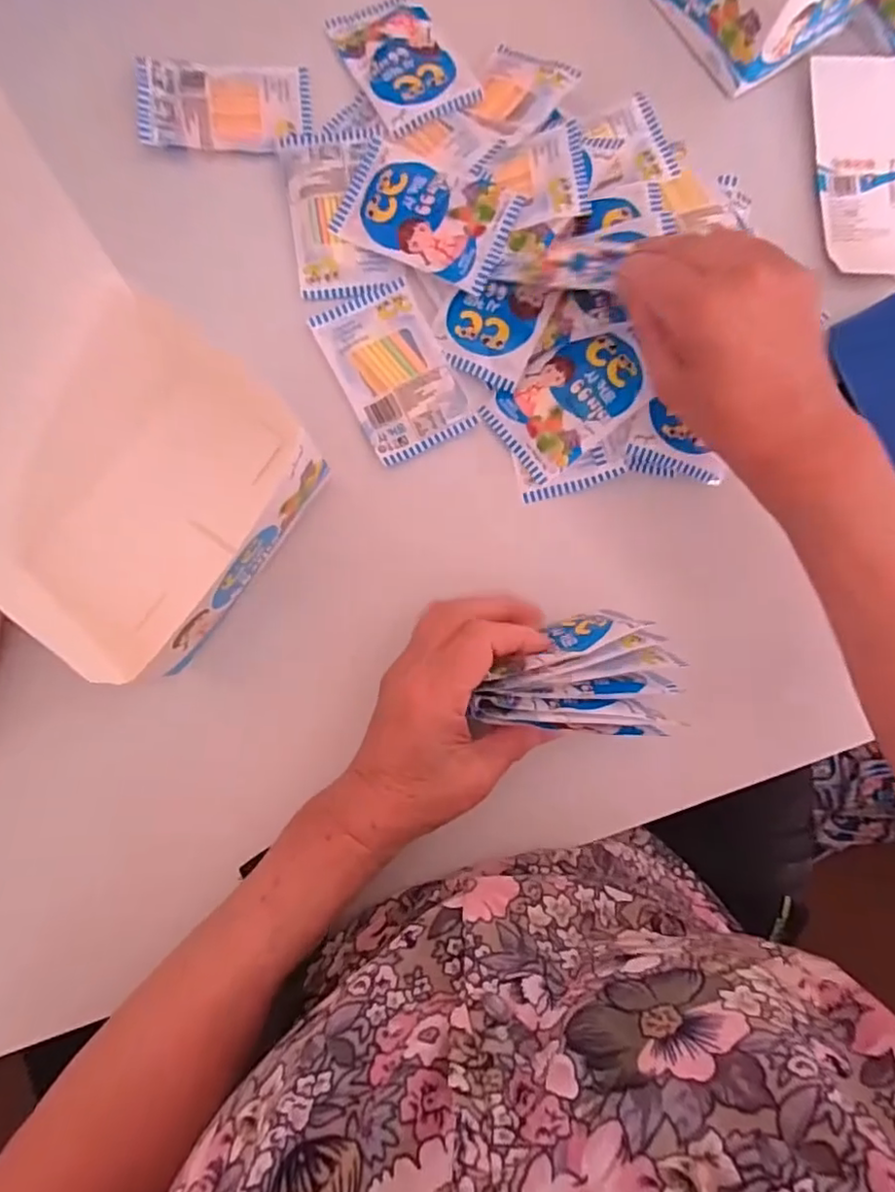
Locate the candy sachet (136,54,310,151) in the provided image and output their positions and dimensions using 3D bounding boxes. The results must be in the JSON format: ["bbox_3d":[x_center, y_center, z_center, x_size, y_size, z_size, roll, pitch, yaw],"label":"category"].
[{"bbox_3d":[-0.137,-0.304,0.374,0.100,0.010,0.054,-3,83,-7],"label":"candy sachet"}]

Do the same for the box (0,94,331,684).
[{"bbox_3d":[-0.138,-0.057,0.248,0.111,0.192,0.144,35,81,-1],"label":"box"}]

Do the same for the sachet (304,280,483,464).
[{"bbox_3d":[-0.032,-0.136,0.366,0.064,0.010,0.100,-27,87,-9],"label":"sachet"}]

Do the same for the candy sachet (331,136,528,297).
[{"bbox_3d":[-0.013,-0.230,0.360,0.103,0.017,0.063,27,81,-3],"label":"candy sachet"}]

